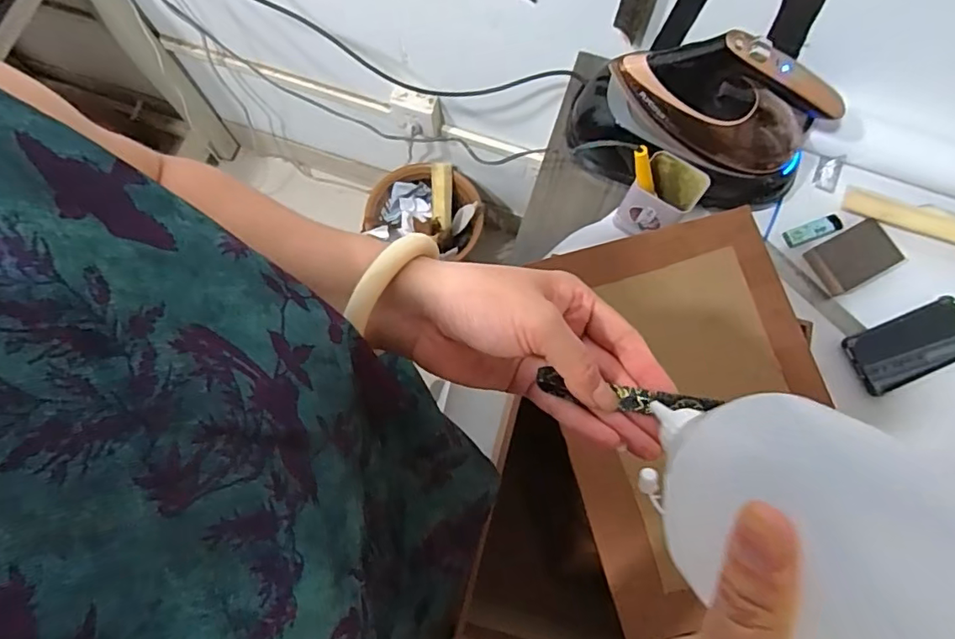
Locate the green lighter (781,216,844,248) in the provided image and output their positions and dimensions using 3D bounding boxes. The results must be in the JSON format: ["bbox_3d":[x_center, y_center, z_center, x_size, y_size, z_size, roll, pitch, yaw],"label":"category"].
[{"bbox_3d":[0.468,-0.123,0.756,0.082,0.009,0.025,-19,78,-5],"label":"green lighter"}]

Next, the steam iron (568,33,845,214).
[{"bbox_3d":[0.279,-0.253,0.680,0.310,0.195,0.117,19,77,4],"label":"steam iron"}]

